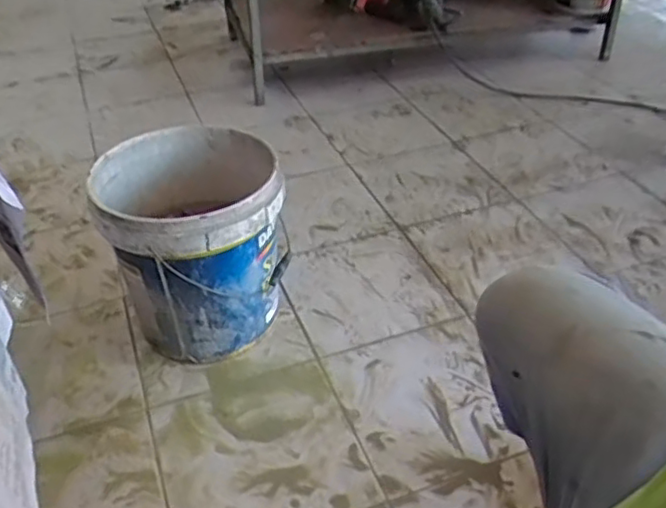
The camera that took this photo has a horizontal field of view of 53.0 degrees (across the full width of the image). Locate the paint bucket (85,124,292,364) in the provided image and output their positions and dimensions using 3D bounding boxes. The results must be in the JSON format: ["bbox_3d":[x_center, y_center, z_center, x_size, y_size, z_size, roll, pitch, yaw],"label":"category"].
[{"bbox_3d":[-0.232,-0.020,1.144,0.280,0.293,0.290,-1,38,0],"label":"paint bucket"}]

